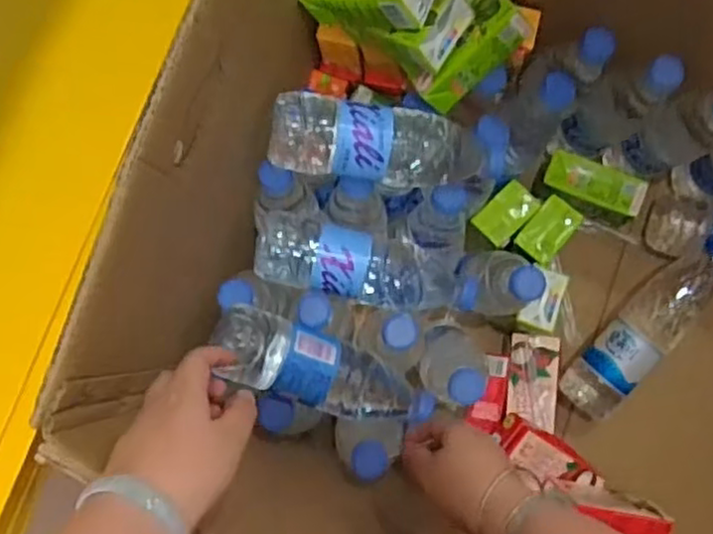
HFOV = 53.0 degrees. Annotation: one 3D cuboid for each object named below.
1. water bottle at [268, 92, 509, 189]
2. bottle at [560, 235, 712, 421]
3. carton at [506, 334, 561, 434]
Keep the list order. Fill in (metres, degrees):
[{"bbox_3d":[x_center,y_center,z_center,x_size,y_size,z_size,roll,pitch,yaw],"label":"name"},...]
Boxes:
[{"bbox_3d":[0.027,-0.105,0.628,0.209,0.065,0.068,2,83,-20],"label":"water bottle"},{"bbox_3d":[0.310,0.063,0.762,0.067,0.077,0.235,39,100,7],"label":"bottle"},{"bbox_3d":[0.197,0.127,0.788,0.061,0.031,0.101,5,84,5],"label":"carton"}]

